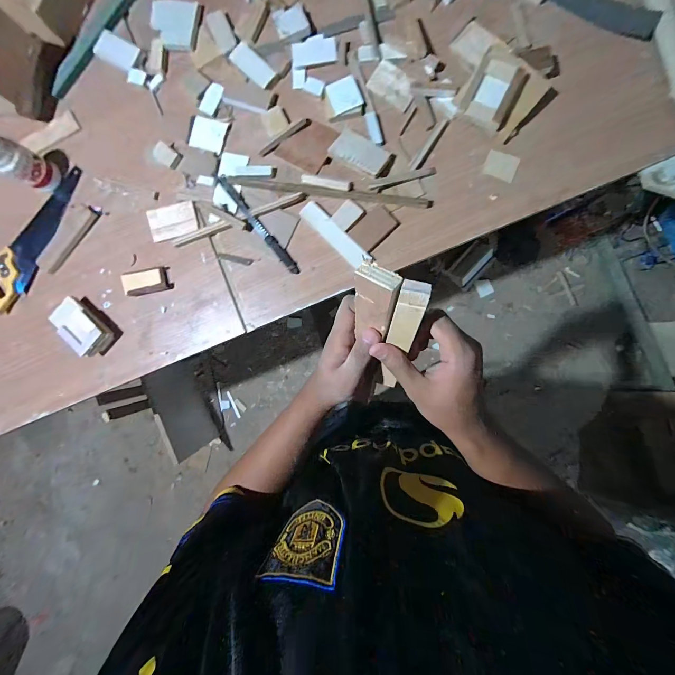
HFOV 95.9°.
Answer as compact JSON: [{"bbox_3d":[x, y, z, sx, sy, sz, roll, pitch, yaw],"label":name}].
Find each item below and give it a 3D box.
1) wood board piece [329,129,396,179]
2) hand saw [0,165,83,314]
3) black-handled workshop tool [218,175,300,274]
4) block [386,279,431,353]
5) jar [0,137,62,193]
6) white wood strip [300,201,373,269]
[{"bbox_3d":[0.055,-0.422,0.696,0.135,0.018,0.080,32,92,3],"label":"wood board piece"},{"bbox_3d":[-0.790,-0.260,0.788,0.097,0.028,0.408,32,92,3],"label":"hand saw"},{"bbox_3d":[-0.191,-0.271,0.737,0.026,0.018,0.294,-39,88,3],"label":"black-handled workshop tool"},{"bbox_3d":[0.058,-0.017,0.255,0.021,0.075,0.014,11,49,6],"label":"block"},{"bbox_3d":[-0.750,-0.411,0.695,0.068,0.175,0.083,28,92,3],"label":"jar"},{"bbox_3d":[-0.006,-0.241,0.714,0.194,0.009,0.045,44,93,3],"label":"white wood strip"}]

